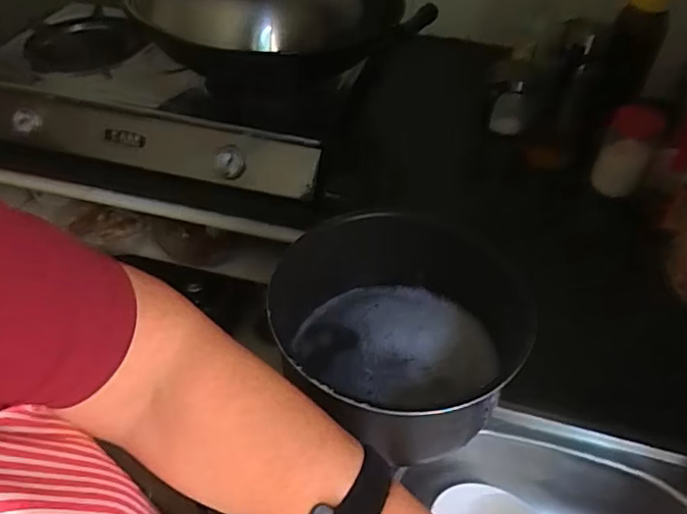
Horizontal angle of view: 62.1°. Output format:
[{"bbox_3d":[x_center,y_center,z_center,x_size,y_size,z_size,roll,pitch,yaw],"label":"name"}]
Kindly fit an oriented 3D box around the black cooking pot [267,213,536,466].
[{"bbox_3d":[0.047,0.072,0.548,0.207,0.119,0.236,18,47,16],"label":"black cooking pot"}]

